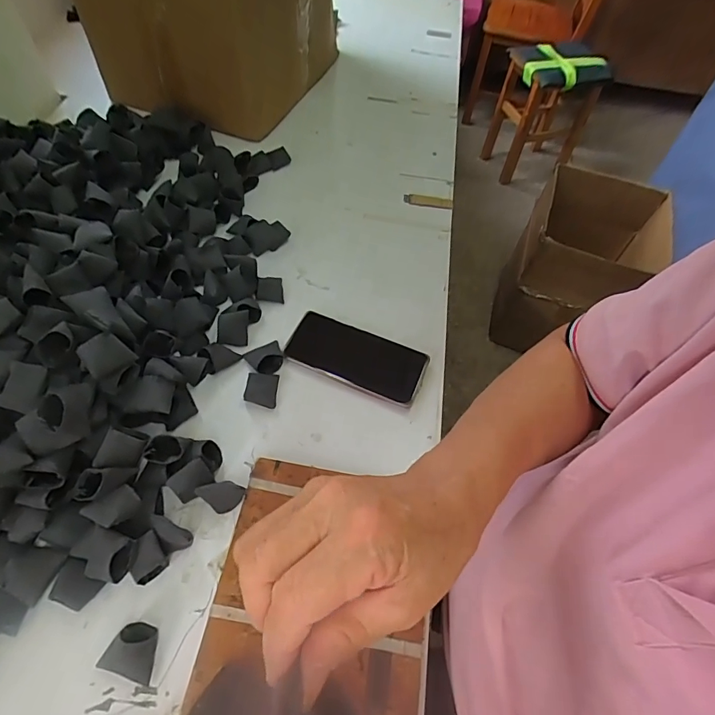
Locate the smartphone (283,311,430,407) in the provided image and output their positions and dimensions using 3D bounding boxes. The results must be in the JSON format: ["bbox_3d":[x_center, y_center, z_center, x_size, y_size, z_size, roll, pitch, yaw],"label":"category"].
[{"bbox_3d":[-0.001,-0.002,0.526,0.159,0.013,0.078,22,59,9],"label":"smartphone"}]

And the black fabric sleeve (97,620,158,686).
[{"bbox_3d":[-0.179,0.230,0.350,0.039,0.030,0.036,16,58,6],"label":"black fabric sleeve"}]

